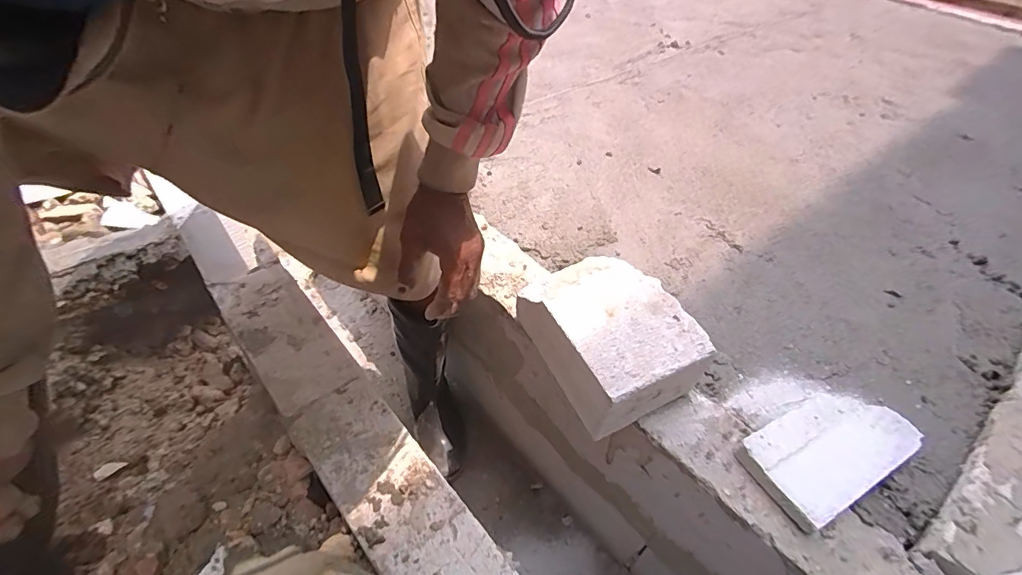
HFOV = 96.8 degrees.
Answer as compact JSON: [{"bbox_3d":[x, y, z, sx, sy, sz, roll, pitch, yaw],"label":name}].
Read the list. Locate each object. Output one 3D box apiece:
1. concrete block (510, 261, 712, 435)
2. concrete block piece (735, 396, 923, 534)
[{"bbox_3d":[0.113,0.061,0.550,0.139,0.115,0.192,-18,51,-20],"label":"concrete block"},{"bbox_3d":[0.357,0.179,0.509,0.193,0.031,0.098,-19,52,-22],"label":"concrete block piece"}]

